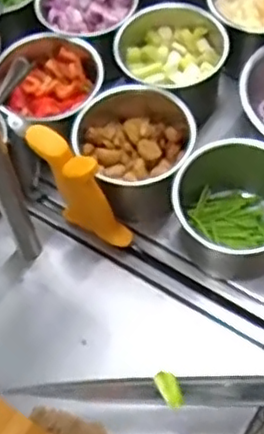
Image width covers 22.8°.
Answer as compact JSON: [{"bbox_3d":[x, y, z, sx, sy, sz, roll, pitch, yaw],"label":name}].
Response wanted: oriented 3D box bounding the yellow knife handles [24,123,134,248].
[{"bbox_3d":[-0.054,-0.023,0.651,0.103,0.144,0.032,34,67,21],"label":"yellow knife handles"}]

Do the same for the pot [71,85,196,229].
[{"bbox_3d":[0.003,-0.075,0.707,0.121,0.093,0.131,-2,59,3],"label":"pot"}]

